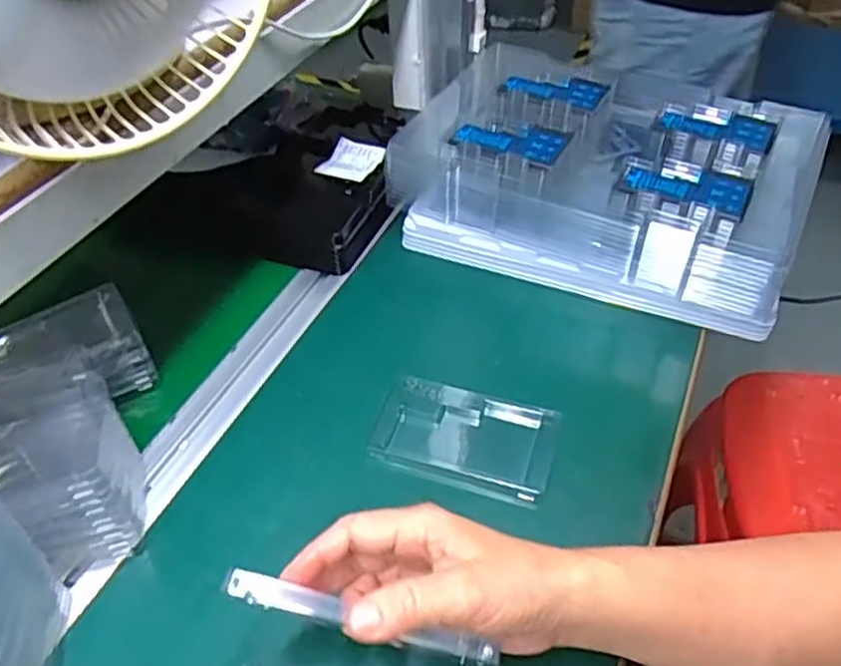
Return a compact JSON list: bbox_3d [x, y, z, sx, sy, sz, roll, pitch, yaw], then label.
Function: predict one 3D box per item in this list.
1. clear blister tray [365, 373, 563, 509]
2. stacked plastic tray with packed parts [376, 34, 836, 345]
[{"bbox_3d":[0.032,0.076,0.533,0.124,0.020,0.077,11,45,12],"label":"clear blister tray"},{"bbox_3d":[0.162,-0.153,0.687,0.355,0.090,0.252,18,47,19],"label":"stacked plastic tray with packed parts"}]

